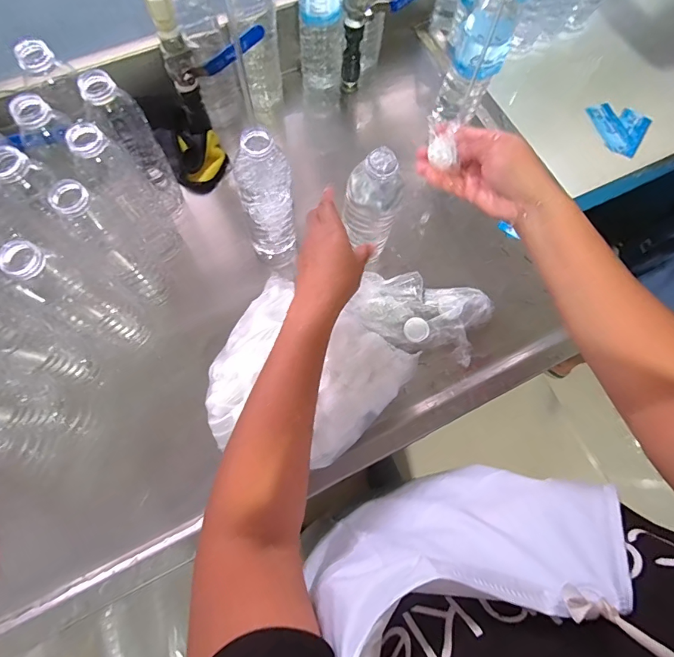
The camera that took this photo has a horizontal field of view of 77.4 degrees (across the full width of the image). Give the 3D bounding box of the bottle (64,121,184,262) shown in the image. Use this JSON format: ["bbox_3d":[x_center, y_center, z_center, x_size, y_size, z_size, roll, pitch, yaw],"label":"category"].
[{"bbox_3d":[-0.240,-0.147,0.485,0.055,0.198,0.067,-39,76,-13],"label":"bottle"}]

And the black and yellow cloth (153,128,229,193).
[{"bbox_3d":[-0.202,-0.250,0.618,0.075,0.035,0.088,-27,74,-10],"label":"black and yellow cloth"}]

